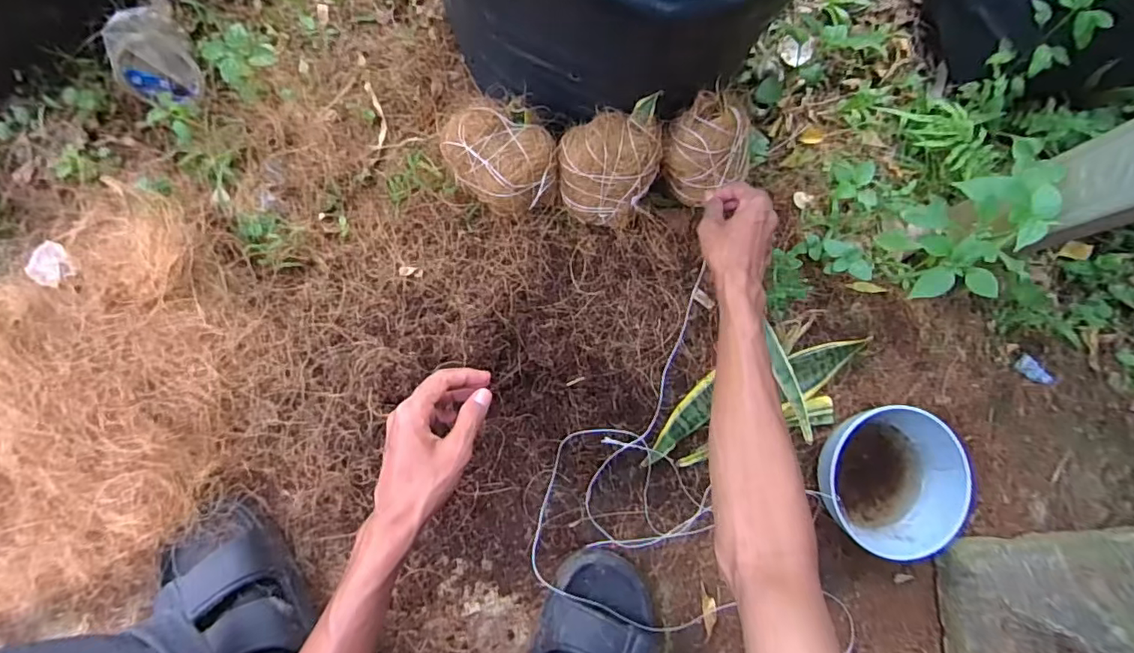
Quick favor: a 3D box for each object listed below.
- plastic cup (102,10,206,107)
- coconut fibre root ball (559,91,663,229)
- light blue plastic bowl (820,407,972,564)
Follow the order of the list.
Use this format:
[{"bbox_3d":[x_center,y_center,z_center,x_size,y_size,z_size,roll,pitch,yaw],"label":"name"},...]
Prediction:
[{"bbox_3d":[-0.420,-0.276,0.564,0.063,0.051,0.099,-21,88,-7],"label":"plastic cup"},{"bbox_3d":[0.043,-0.163,0.568,0.091,0.105,0.099,0,84,-5],"label":"coconut fibre root ball"},{"bbox_3d":[0.328,0.156,0.581,0.148,0.082,0.141,0,86,-5],"label":"light blue plastic bowl"}]

